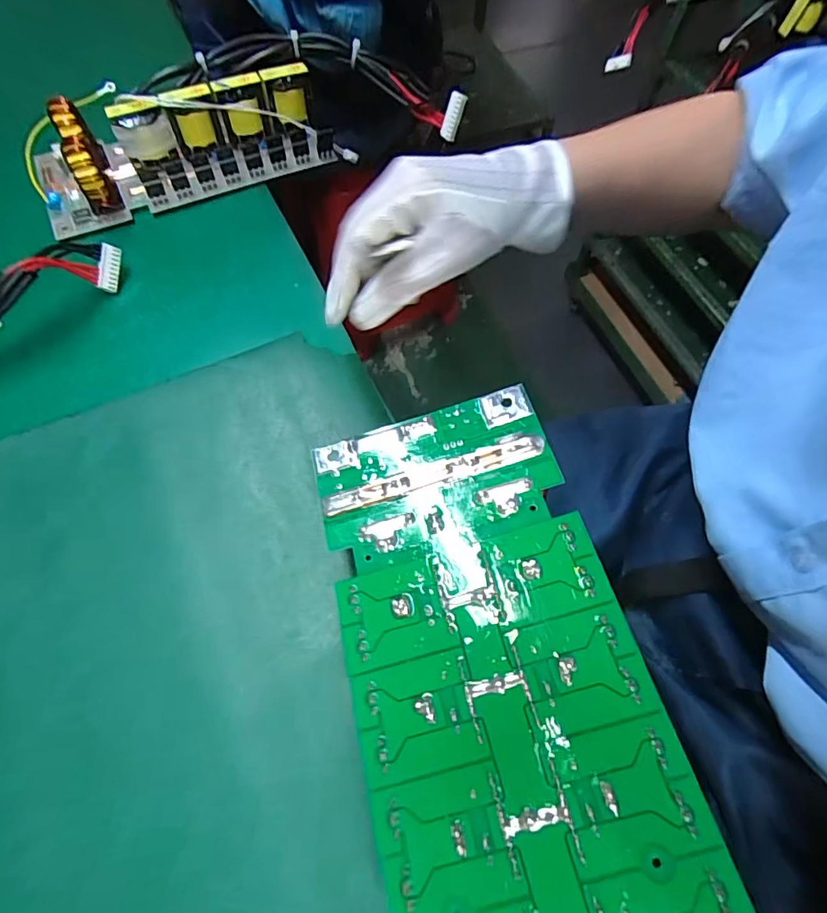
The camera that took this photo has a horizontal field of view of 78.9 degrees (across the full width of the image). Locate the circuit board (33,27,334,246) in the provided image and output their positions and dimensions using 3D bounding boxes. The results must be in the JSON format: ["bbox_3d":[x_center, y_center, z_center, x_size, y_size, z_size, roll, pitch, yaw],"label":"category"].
[{"bbox_3d":[-0.216,-0.297,0.457,0.261,0.071,0.116,-23,66,-13],"label":"circuit board"}]

